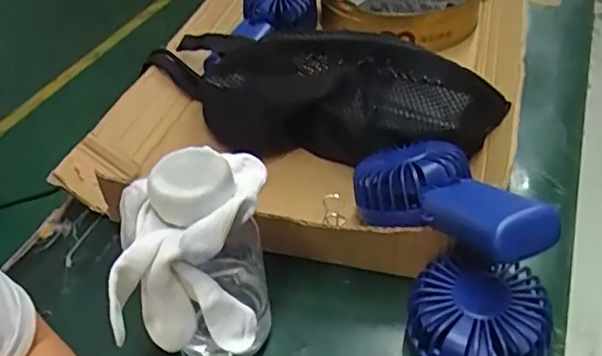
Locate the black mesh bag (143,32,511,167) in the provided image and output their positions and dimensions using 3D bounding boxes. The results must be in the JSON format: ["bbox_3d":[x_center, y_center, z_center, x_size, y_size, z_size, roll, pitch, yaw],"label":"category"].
[{"bbox_3d":[0.000,-0.080,0.542,0.339,0.104,0.095,15,45,20],"label":"black mesh bag"}]

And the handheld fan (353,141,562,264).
[{"bbox_3d":[0.098,0.015,0.397,0.079,0.040,0.172,-19,21,-19],"label":"handheld fan"}]

